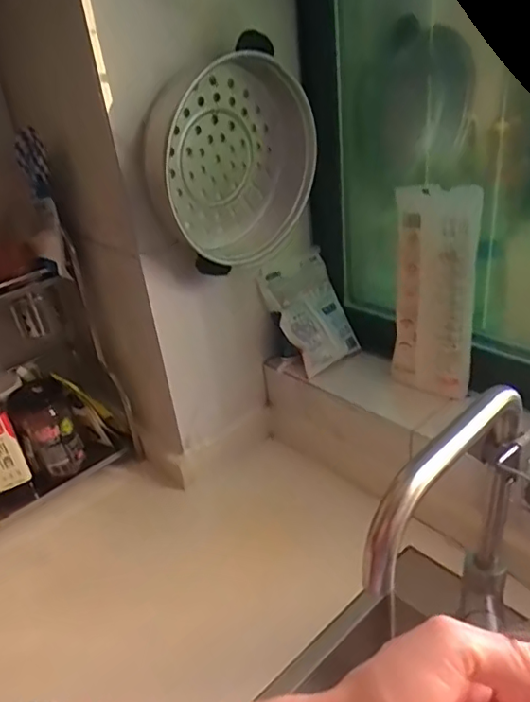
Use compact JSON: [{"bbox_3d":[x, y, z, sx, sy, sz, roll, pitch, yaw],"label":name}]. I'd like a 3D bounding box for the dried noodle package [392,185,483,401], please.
[{"bbox_3d":[0.234,-0.076,0.789,0.110,0.290,0.028,17,34,39],"label":"dried noodle package"}]

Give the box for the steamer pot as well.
[{"bbox_3d":[-0.046,-0.254,0.764,0.239,0.262,0.071,-26,35,-30],"label":"steamer pot"}]

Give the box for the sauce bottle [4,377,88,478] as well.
[{"bbox_3d":[-0.351,0.124,0.907,0.081,0.148,0.071,-24,34,-28],"label":"sauce bottle"}]

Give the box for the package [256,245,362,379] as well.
[{"bbox_3d":[0.076,-0.062,0.939,0.130,0.181,0.031,-33,8,-27],"label":"package"}]

